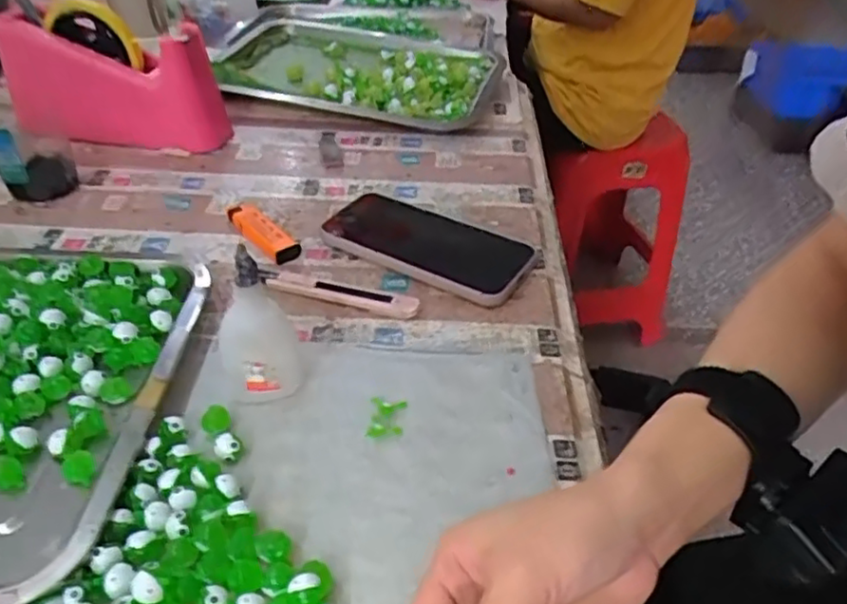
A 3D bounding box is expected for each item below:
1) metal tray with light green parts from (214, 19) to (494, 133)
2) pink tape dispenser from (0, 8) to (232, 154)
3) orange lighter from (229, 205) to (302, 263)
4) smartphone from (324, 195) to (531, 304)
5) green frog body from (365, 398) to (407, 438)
[{"bbox_3d":[-0.070,-0.261,0.756,0.301,0.045,0.226,7,38,6],"label":"metal tray with light green parts"},{"bbox_3d":[-0.300,-0.214,0.628,0.200,0.109,0.087,12,39,11],"label":"pink tape dispenser"},{"bbox_3d":[-0.127,-0.056,0.525,0.025,0.011,0.083,-30,48,-35],"label":"orange lighter"},{"bbox_3d":[0.007,-0.047,0.518,0.157,0.014,0.088,22,42,23],"label":"smartphone"},{"bbox_3d":[-0.021,0.067,0.387,0.020,0.007,0.029,4,38,2],"label":"green frog body"}]

